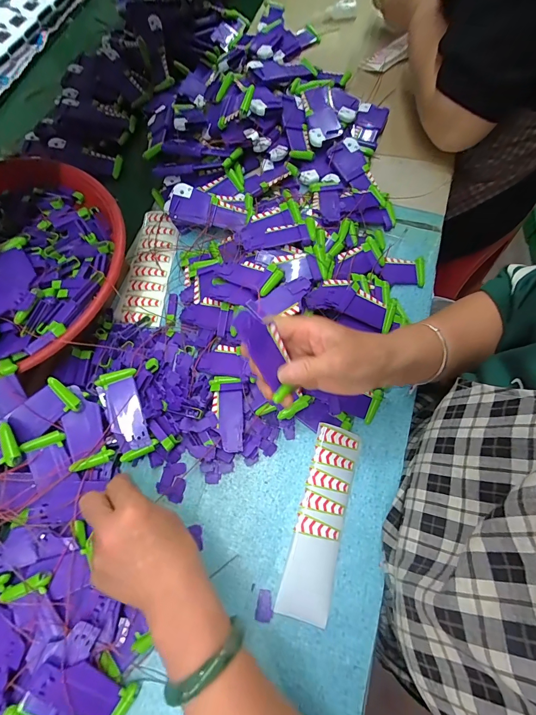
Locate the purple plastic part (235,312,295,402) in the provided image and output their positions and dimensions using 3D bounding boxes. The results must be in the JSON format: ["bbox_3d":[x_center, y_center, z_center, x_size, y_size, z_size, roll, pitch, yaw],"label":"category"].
[{"bbox_3d":[0.000,-0.004,0.298,0.030,0.011,0.086,-33,112,-10],"label":"purple plastic part"}]

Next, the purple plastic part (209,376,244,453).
[{"bbox_3d":[-0.045,0.065,0.400,0.037,0.007,0.088,-10,68,-1],"label":"purple plastic part"}]

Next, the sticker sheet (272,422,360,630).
[{"bbox_3d":[0.059,0.172,0.370,0.052,0.007,0.193,18,74,-3],"label":"sticker sheet"}]

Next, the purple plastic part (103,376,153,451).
[{"bbox_3d":[-0.155,0.064,0.382,0.032,0.010,0.076,-22,85,-7],"label":"purple plastic part"}]

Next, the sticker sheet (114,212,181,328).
[{"bbox_3d":[-0.170,-0.134,0.493,0.061,0.007,0.184,4,69,3],"label":"sticker sheet"}]

